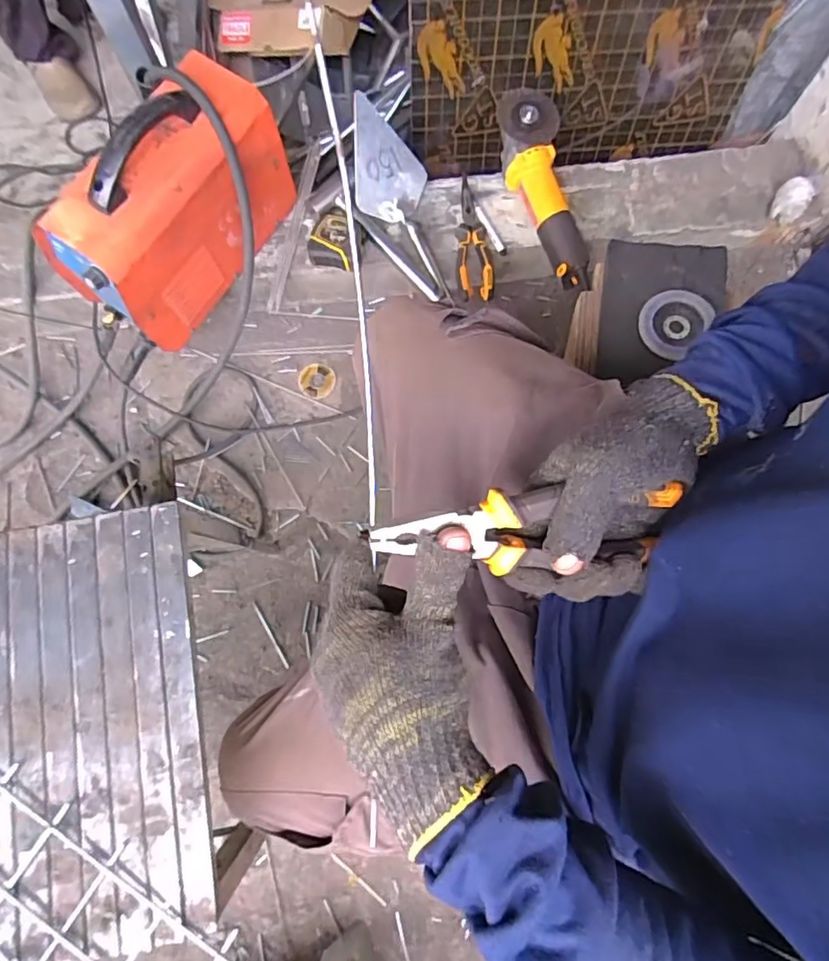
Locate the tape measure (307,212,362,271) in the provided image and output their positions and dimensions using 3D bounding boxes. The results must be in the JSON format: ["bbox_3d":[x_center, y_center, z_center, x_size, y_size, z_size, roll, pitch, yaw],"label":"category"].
[{"bbox_3d":[-0.123,-0.370,0.864,0.076,0.049,0.070,15,77,4],"label":"tape measure"}]

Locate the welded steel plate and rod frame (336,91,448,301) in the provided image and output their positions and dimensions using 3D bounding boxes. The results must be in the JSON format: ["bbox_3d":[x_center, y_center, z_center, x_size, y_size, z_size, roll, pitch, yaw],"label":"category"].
[{"bbox_3d":[-0.039,-0.439,0.871,0.142,0.057,0.283,-20,99,-5],"label":"welded steel plate and rod frame"}]

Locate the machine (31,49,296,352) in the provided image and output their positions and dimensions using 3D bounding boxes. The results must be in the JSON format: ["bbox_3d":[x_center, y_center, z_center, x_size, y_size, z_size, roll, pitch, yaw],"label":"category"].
[{"bbox_3d":[-0.334,-0.381,0.767,0.146,0.225,0.319,35,79,8],"label":"machine"}]

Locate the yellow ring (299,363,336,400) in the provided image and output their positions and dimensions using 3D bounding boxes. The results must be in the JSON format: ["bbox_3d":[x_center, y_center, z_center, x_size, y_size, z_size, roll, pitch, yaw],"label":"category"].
[{"bbox_3d":[-0.166,-0.169,0.951,0.061,0.004,0.061,0,76,0],"label":"yellow ring"}]

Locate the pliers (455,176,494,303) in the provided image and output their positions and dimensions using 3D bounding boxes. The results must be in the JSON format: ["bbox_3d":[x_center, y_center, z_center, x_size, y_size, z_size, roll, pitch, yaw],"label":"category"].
[{"bbox_3d":[0.091,-0.390,0.883,0.053,0.024,0.208,-4,77,-1],"label":"pliers"}]

